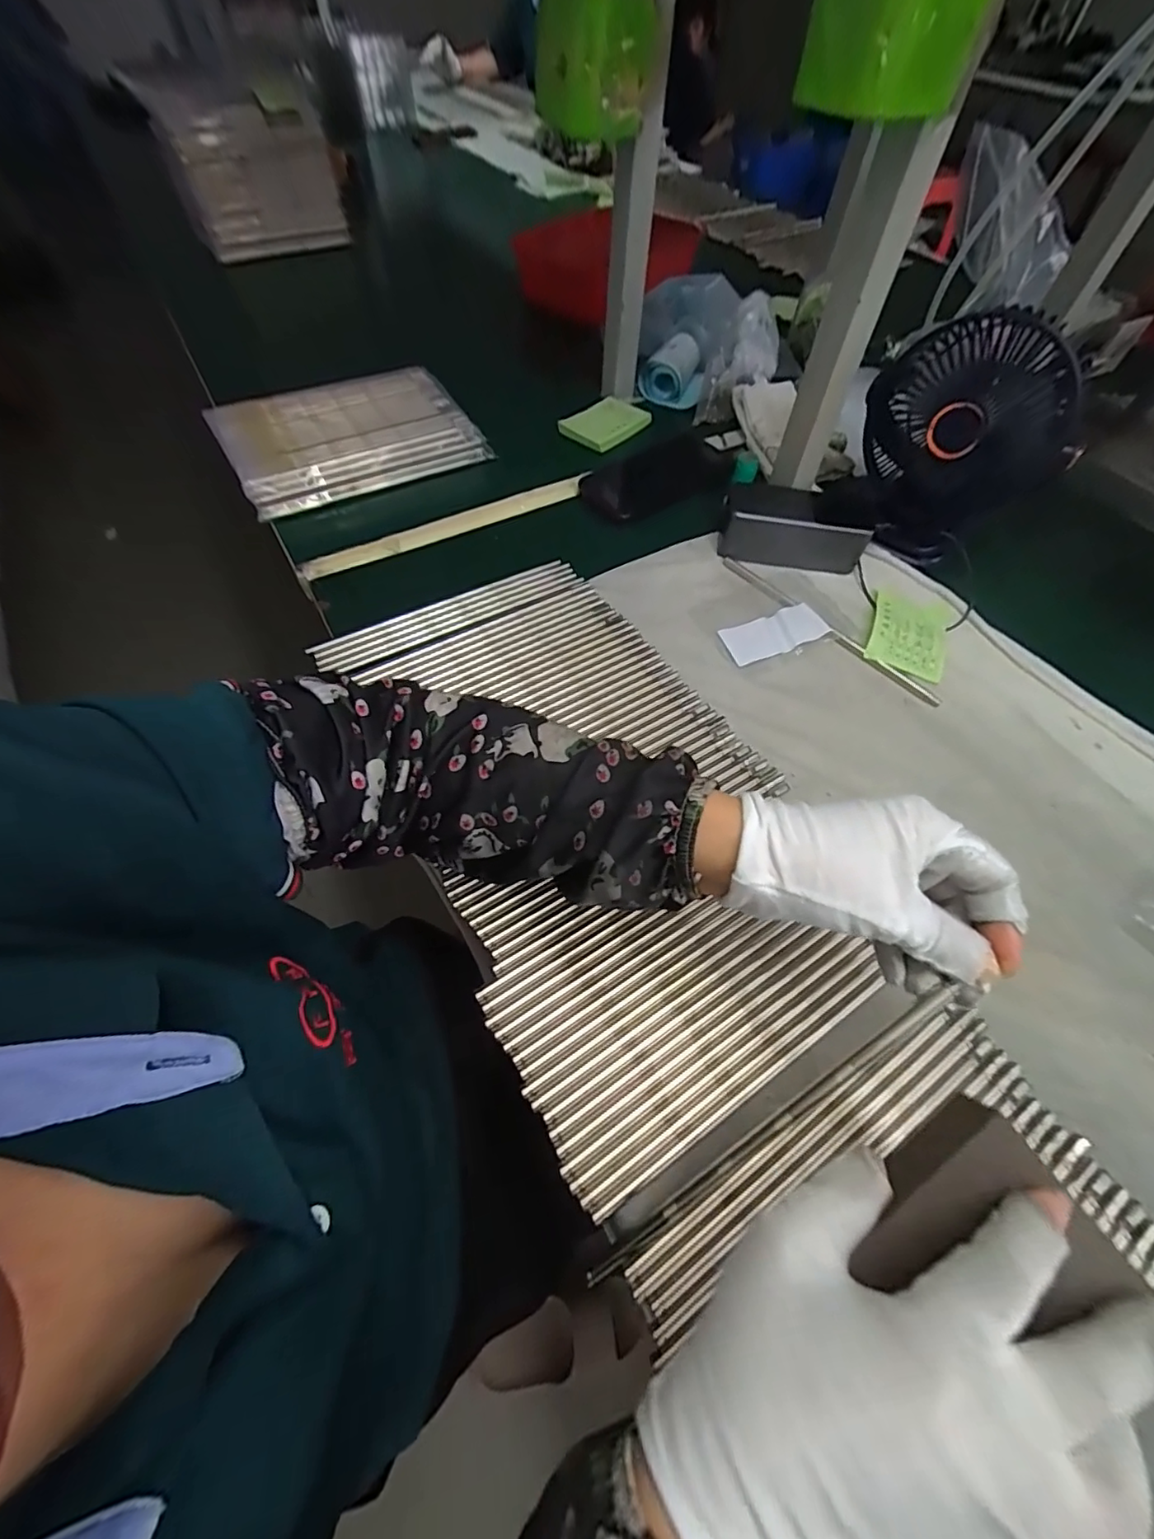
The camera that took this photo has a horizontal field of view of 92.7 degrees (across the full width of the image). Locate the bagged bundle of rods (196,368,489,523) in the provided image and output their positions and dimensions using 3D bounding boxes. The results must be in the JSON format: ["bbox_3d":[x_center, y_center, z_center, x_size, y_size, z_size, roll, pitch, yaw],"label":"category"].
[{"bbox_3d":[-0.254,-0.373,0.611,0.248,0.034,0.186,-26,63,-17],"label":"bagged bundle of rods"}]

